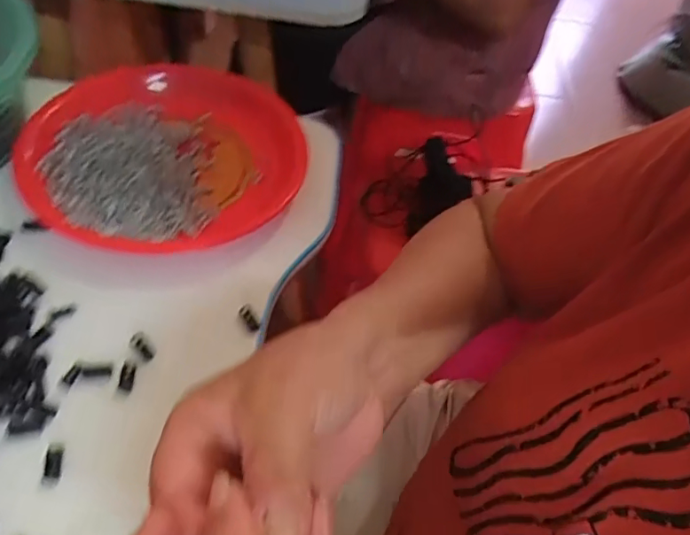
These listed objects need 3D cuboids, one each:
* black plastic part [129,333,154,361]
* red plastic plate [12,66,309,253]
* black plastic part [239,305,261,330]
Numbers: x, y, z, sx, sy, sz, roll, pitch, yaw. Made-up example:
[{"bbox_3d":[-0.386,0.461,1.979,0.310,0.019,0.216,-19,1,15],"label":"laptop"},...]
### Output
[{"bbox_3d":[-0.135,0.053,0.350,0.009,0.004,0.021,-30,62,-29],"label":"black plastic part"},{"bbox_3d":[-0.145,-0.096,0.437,0.211,0.041,0.211,3,51,-8],"label":"red plastic plate"},{"bbox_3d":[-0.068,0.036,0.375,0.009,0.004,0.021,-31,74,-26],"label":"black plastic part"}]

